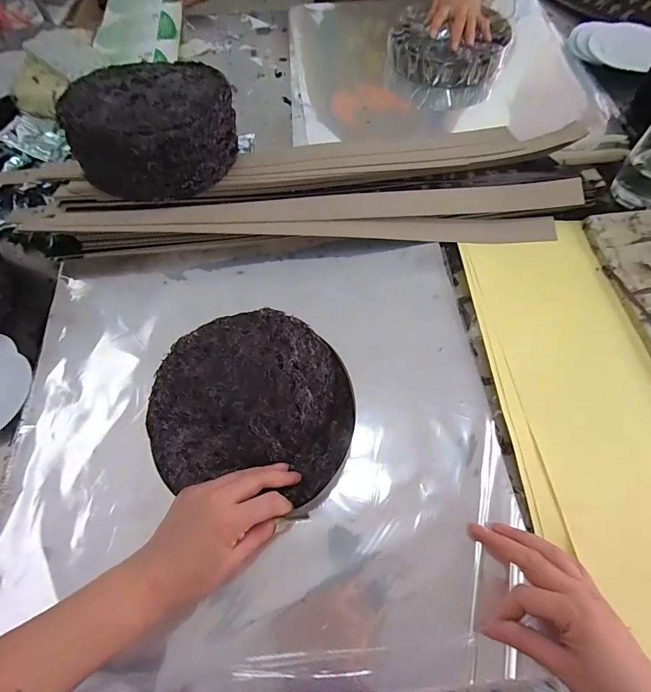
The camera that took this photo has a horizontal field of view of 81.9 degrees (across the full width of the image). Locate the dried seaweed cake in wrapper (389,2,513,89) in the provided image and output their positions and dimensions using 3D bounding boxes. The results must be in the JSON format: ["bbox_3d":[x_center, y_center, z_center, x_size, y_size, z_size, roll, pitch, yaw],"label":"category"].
[{"bbox_3d":[0.216,-0.532,0.663,0.201,0.047,0.190,19,67,12],"label":"dried seaweed cake in wrapper"}]

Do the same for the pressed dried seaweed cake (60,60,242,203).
[{"bbox_3d":[-0.229,-0.298,0.504,0.210,0.095,0.203,-21,65,-8],"label":"pressed dried seaweed cake"}]

